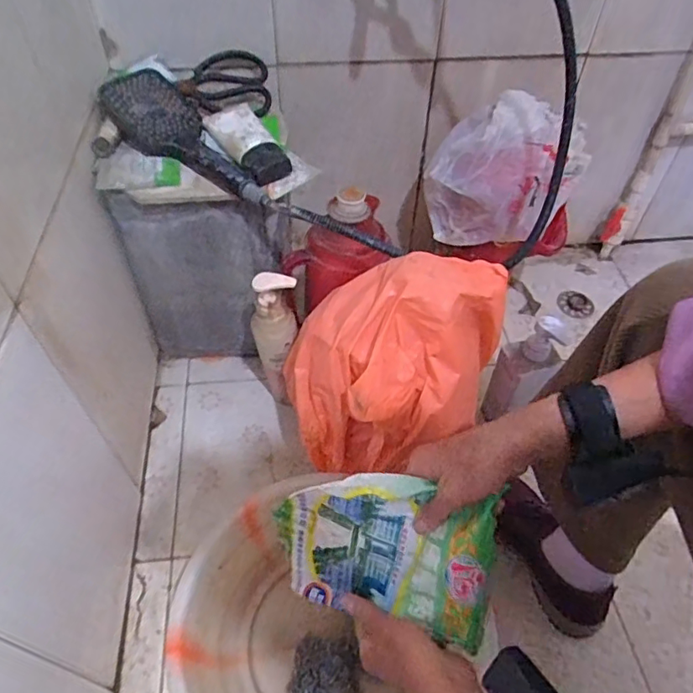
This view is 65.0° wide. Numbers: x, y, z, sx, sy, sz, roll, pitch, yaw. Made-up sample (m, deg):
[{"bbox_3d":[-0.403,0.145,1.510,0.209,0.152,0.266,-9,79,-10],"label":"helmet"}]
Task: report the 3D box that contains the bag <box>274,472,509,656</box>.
[{"bbox_3d":[0.023,0.176,0.465,0.194,0.138,0.047,8,12,24],"label":"bag"}]

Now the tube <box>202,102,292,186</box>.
[{"bbox_3d":[-0.133,-0.277,0.730,0.068,0.035,0.170,-23,55,-20],"label":"tube"}]

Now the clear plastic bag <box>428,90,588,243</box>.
[{"bbox_3d":[0.246,-0.263,0.841,0.235,0.205,0.105,6,50,3],"label":"clear plastic bag"}]

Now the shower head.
[{"bbox_3d":[-0.199,-0.265,0.712,0.281,0.041,0.106,41,59,14],"label":"shower head"}]

